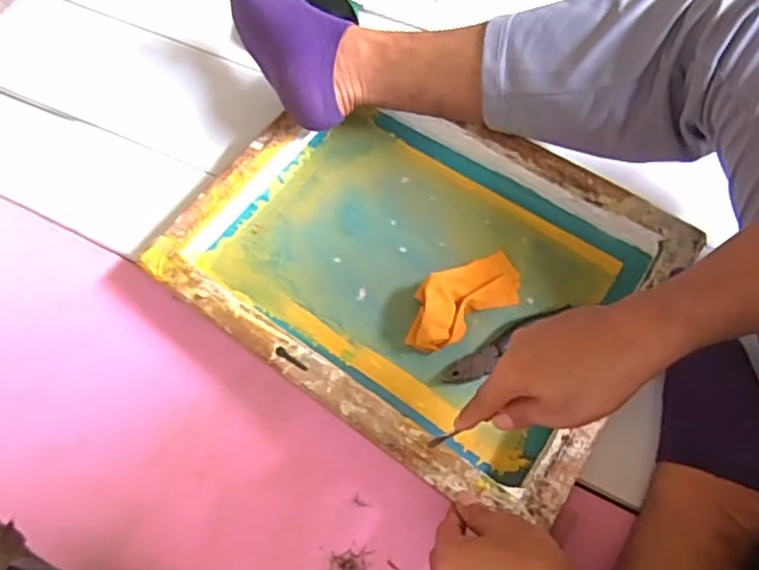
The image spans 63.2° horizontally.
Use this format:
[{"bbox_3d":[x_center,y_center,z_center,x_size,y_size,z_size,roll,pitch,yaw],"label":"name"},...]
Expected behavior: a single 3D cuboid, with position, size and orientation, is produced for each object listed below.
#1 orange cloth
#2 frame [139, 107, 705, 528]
[{"bbox_3d":[0.084,0.010,0.627,0.136,0.032,0.067,-31,70,-13],"label":"orange cloth"},{"bbox_3d":[0.040,-0.028,0.628,0.438,0.053,0.341,34,70,14],"label":"frame"}]

